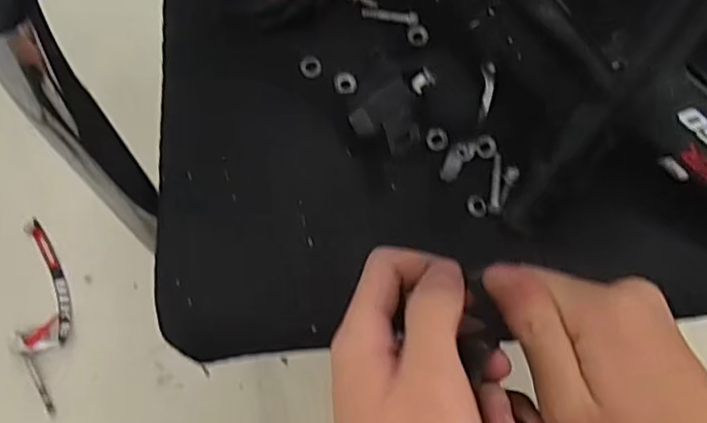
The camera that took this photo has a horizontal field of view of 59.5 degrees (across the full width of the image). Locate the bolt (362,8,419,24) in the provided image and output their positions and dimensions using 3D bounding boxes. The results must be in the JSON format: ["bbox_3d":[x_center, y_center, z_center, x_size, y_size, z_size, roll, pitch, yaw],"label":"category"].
[{"bbox_3d":[0.022,-0.116,0.363,0.033,0.004,0.007,10,76,3],"label":"bolt"}]

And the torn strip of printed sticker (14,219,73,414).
[{"bbox_3d":[-0.391,0.129,0.780,0.059,0.022,0.237,-3,76,0],"label":"torn strip of printed sticker"}]

